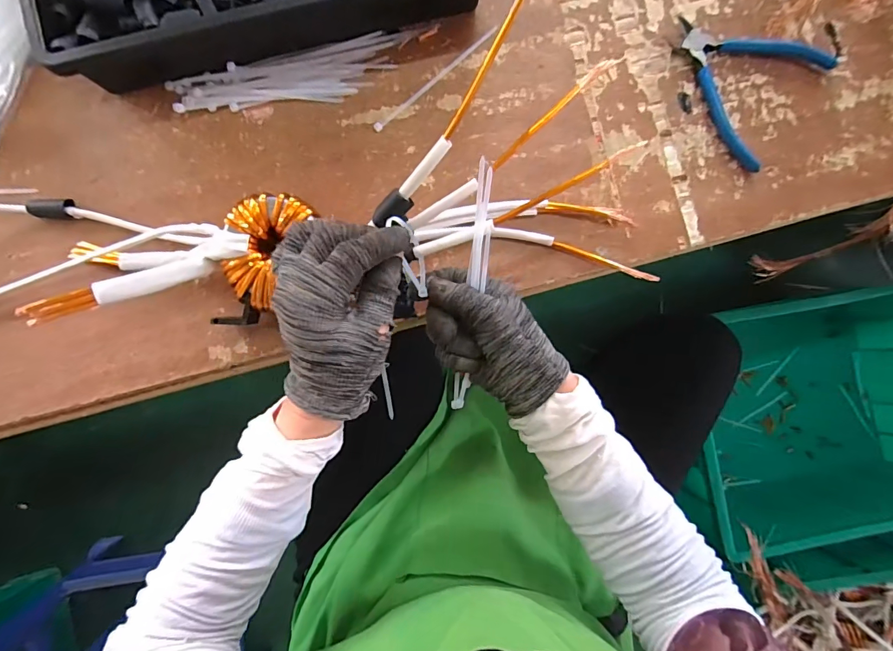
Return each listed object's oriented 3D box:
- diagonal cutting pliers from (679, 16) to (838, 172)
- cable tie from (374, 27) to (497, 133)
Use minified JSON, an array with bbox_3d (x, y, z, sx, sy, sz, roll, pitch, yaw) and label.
[{"bbox_3d":[0.291,-0.226,0.392,0.122,0.009,0.147,-22,87,-2],"label":"diagonal cutting pliers"},{"bbox_3d":[-0.010,-0.226,0.397,0.146,0.005,0.007,-42,88,-3],"label":"cable tie"}]

